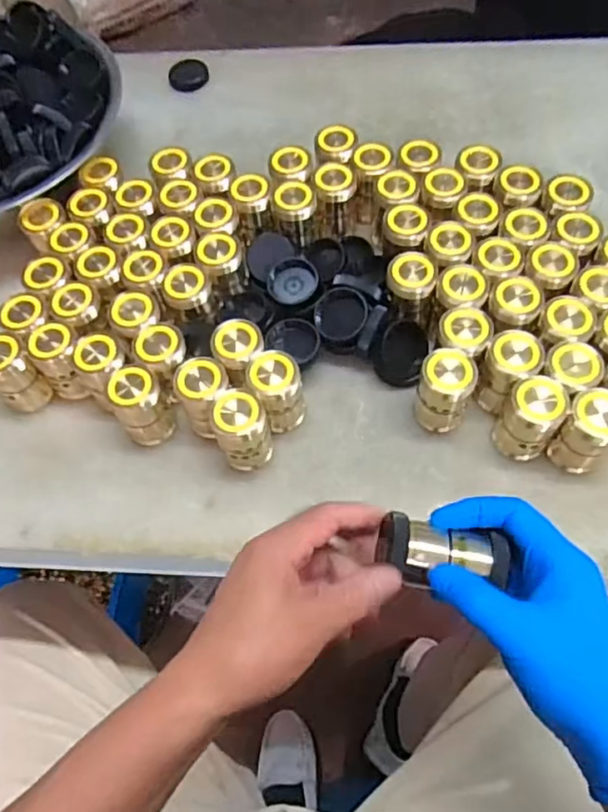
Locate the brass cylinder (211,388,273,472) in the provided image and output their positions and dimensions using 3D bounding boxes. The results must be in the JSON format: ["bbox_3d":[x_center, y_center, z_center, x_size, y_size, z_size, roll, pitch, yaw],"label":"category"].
[{"bbox_3d":[-0.045,0.018,0.441,0.036,0.072,0.039,-1,63,2],"label":"brass cylinder"}]

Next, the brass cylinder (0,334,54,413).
[{"bbox_3d":[-0.231,-0.026,0.480,0.035,0.058,0.034,-36,67,-15],"label":"brass cylinder"}]

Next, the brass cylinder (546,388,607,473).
[{"bbox_3d":[0.202,0.016,0.424,0.034,0.068,0.041,41,72,21],"label":"brass cylinder"}]

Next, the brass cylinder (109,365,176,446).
[{"bbox_3d":[-0.123,0.001,0.459,0.035,0.063,0.035,-1,63,2],"label":"brass cylinder"}]

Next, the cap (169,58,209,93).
[{"bbox_3d":[-0.128,-0.368,0.672,0.043,0.014,0.043,-1,63,2],"label":"cap"}]

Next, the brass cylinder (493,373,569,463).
[{"bbox_3d":[0.160,0.010,0.428,0.035,0.072,0.038,-1,63,2],"label":"brass cylinder"}]

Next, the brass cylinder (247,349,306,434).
[{"bbox_3d":[-0.019,-0.010,0.457,0.037,0.065,0.038,-15,63,-5],"label":"brass cylinder"}]

